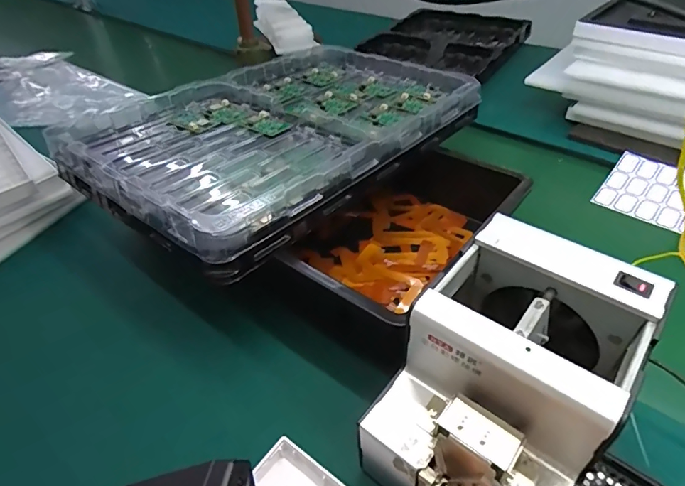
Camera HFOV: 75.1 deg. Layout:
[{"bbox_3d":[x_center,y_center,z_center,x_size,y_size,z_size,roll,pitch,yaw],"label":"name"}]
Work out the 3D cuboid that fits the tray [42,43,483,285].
[{"bbox_3d":[-0.086,-0.176,0.601,0.394,0.051,0.506,28,49,29],"label":"tray"}]

